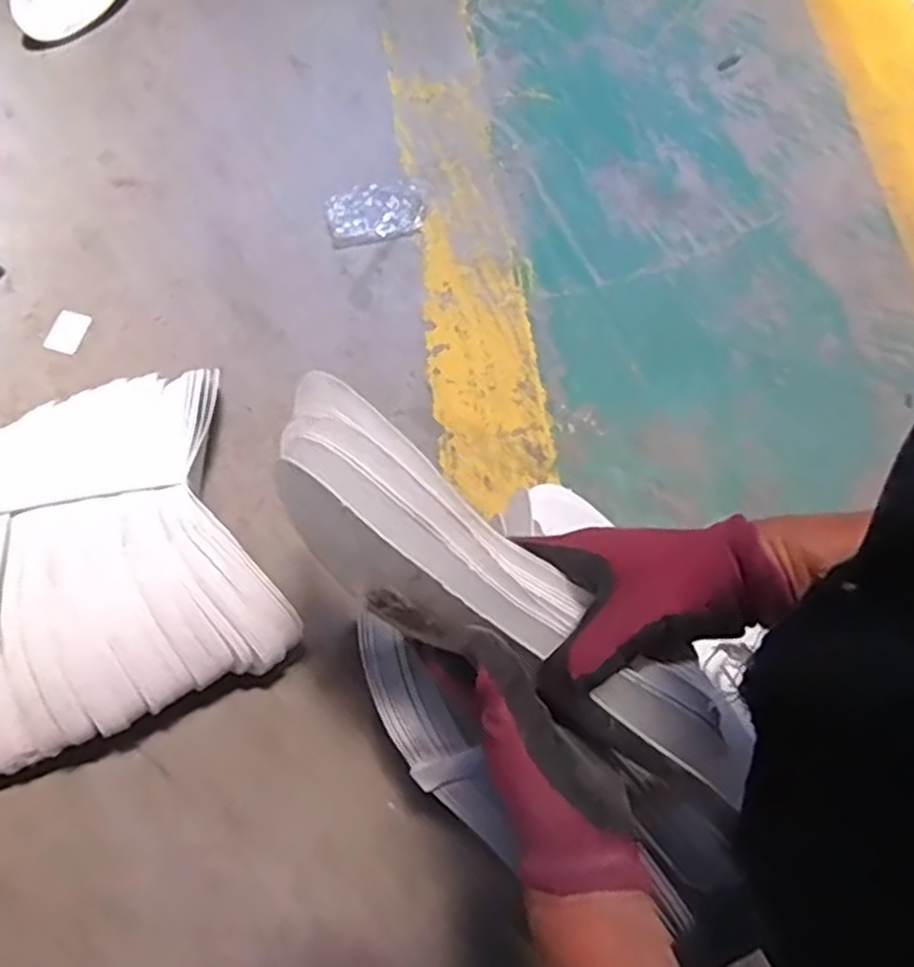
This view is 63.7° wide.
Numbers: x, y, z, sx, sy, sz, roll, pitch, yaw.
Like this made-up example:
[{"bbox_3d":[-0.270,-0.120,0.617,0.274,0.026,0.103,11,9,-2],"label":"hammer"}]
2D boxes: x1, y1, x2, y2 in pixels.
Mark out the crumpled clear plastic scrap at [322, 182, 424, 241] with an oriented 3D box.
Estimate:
[{"bbox_3d":[-0.078,-0.263,0.710,0.092,0.012,0.057,-10,70,-4],"label":"crumpled clear plastic scrap"}]

